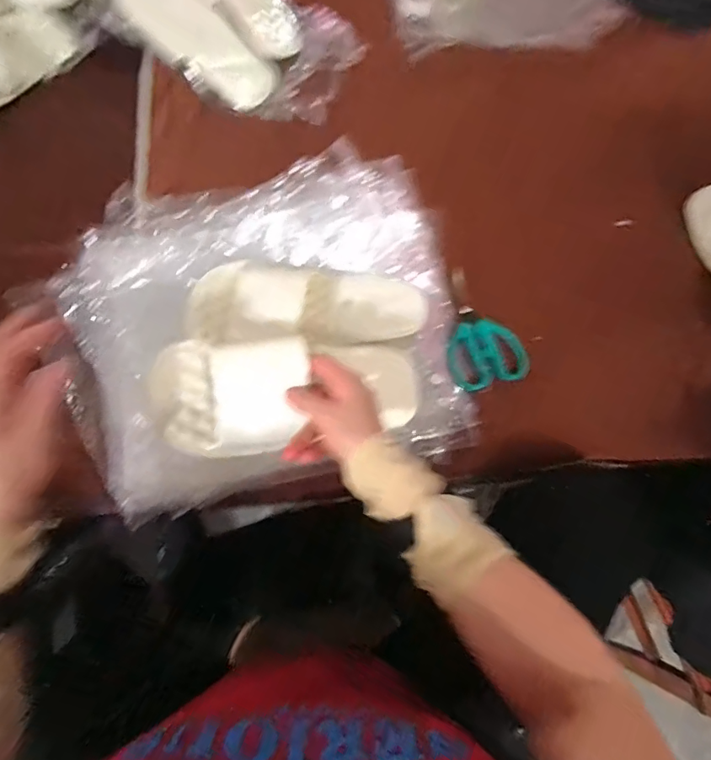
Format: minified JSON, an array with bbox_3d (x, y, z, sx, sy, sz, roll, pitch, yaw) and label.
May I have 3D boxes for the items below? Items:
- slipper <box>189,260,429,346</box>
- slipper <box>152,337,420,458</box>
[{"bbox_3d":[-0.054,-0.087,0.566,0.269,0.056,0.101,0,74,-1],"label":"slipper"},{"bbox_3d":[-0.051,0.008,0.490,0.269,0.068,0.103,-5,72,-28],"label":"slipper"}]

